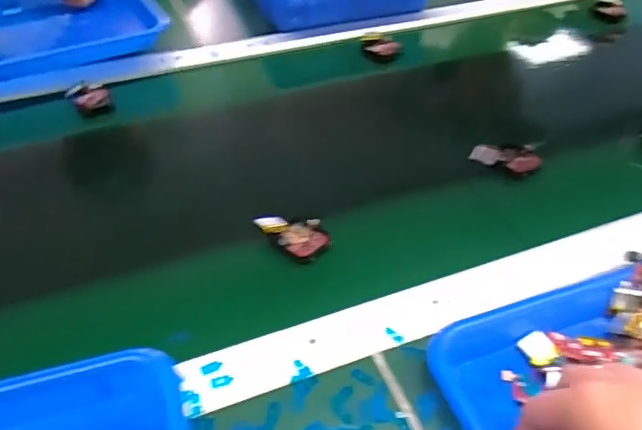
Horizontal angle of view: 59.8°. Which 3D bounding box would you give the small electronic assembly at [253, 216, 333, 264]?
[{"bbox_3d":[-0.021,0.016,0.464,0.061,0.017,0.041,31,51,27],"label":"small electronic assembly"}]

